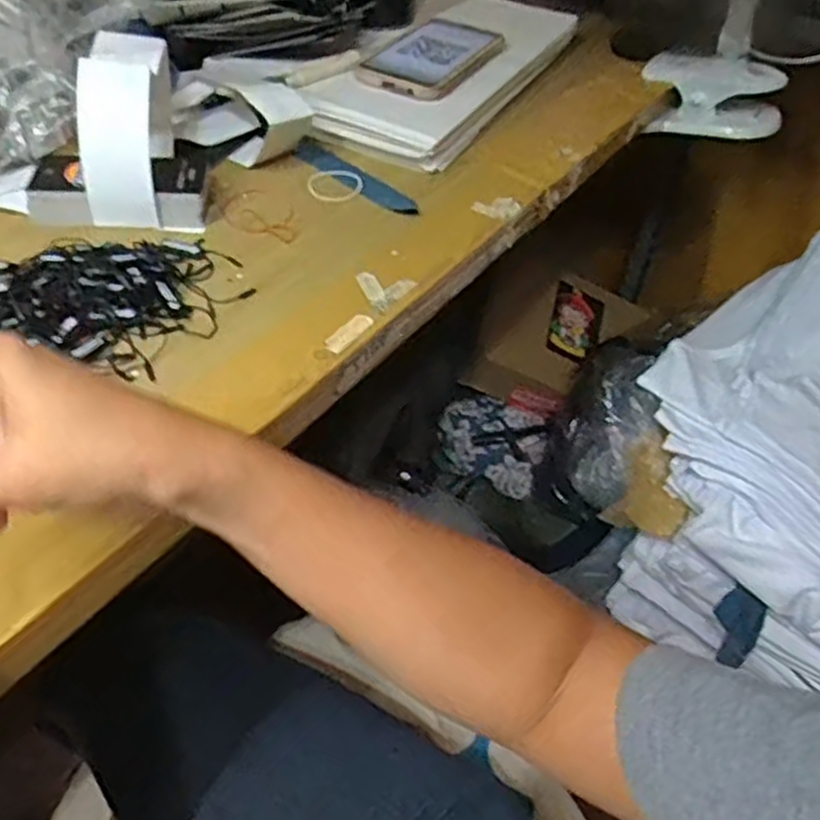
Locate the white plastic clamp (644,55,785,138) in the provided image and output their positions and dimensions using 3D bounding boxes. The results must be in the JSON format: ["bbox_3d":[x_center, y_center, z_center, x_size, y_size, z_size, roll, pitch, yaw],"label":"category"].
[{"bbox_3d":[0.299,-0.309,0.736,0.138,0.064,0.044,20,48,13],"label":"white plastic clamp"}]

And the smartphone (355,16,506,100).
[{"bbox_3d":[0.017,-0.310,0.652,0.081,0.014,0.151,24,52,15],"label":"smartphone"}]

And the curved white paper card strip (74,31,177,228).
[{"bbox_3d":[-0.184,-0.185,0.490,0.055,0.087,0.097,-4,47,-10],"label":"curved white paper card strip"}]

